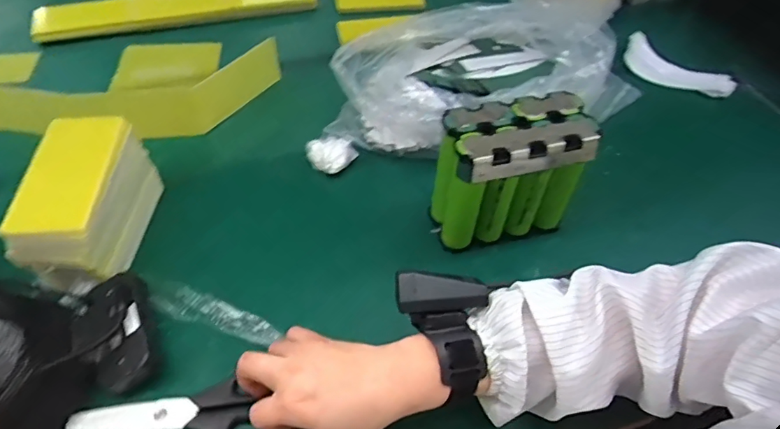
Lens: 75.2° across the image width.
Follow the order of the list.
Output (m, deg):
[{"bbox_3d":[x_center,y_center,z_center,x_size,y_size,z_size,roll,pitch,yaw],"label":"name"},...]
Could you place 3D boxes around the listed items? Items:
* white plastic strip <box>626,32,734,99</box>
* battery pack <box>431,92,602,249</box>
[{"bbox_3d":[0.444,-0.224,0.787,0.167,0.031,0.073,33,57,22],"label":"white plastic strip"},{"bbox_3d":[0.128,-0.040,0.523,0.156,0.145,0.070,-12,53,-12],"label":"battery pack"}]

